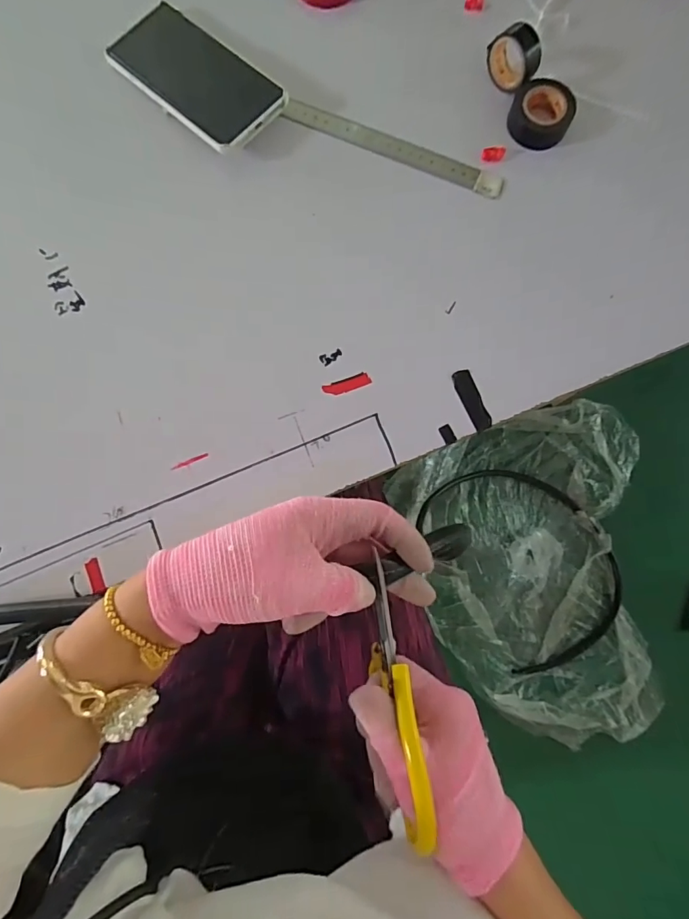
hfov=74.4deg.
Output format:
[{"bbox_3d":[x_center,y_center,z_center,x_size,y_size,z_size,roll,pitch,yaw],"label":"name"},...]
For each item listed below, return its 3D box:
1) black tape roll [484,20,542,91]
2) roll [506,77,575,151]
[{"bbox_3d":[0.143,-0.340,0.384,0.019,0.039,0.047,-35,83,-5],"label":"black tape roll"},{"bbox_3d":[0.168,-0.296,0.388,0.050,0.017,0.049,0,81,0],"label":"roll"}]

